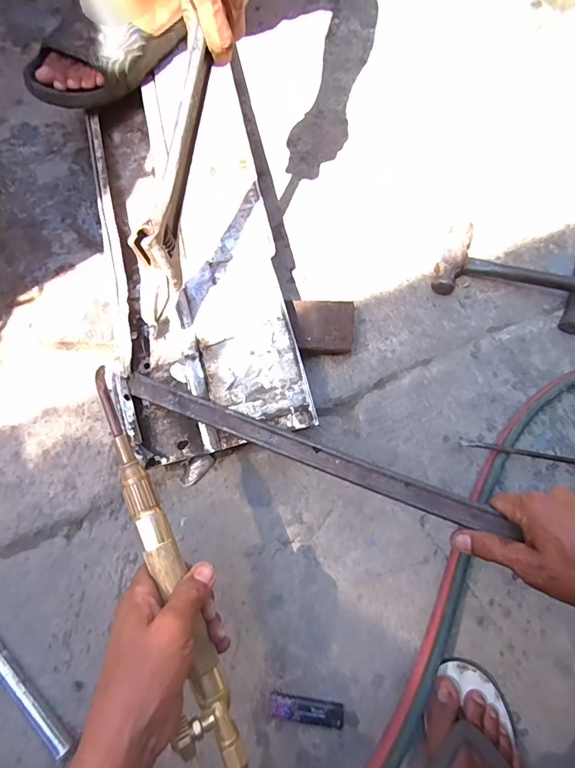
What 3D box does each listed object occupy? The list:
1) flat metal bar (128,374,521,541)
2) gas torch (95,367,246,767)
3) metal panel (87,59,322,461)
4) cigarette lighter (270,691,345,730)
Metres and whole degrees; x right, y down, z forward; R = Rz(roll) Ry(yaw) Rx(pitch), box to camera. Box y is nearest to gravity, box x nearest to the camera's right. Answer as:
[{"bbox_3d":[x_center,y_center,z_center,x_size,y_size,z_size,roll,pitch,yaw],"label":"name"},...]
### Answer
[{"bbox_3d":[0.008,0.061,0.426,0.403,0.011,0.025,19,75,18],"label":"flat metal bar"},{"bbox_3d":[-0.111,0.138,0.347,0.040,0.023,0.324,-22,79,-7],"label":"gas torch"},{"bbox_3d":[-0.124,-0.178,0.542,0.202,0.042,0.521,-12,75,-5],"label":"metal panel"},{"bbox_3d":[0.021,0.354,0.460,0.080,0.014,0.023,10,75,1],"label":"cigarette lighter"}]

